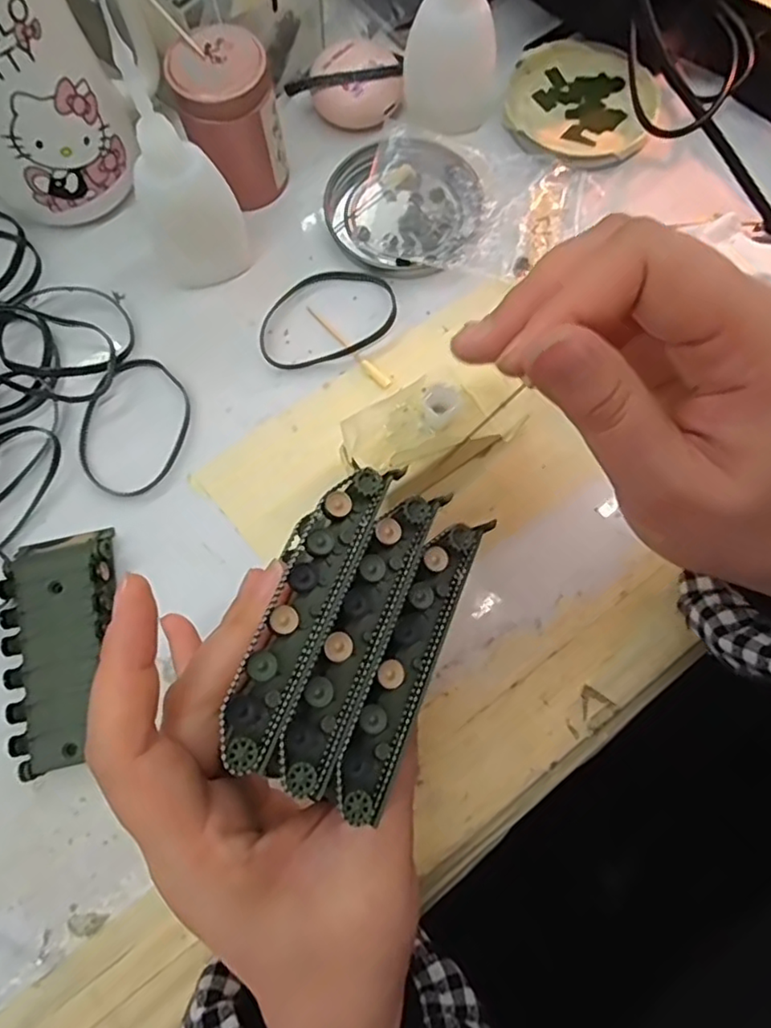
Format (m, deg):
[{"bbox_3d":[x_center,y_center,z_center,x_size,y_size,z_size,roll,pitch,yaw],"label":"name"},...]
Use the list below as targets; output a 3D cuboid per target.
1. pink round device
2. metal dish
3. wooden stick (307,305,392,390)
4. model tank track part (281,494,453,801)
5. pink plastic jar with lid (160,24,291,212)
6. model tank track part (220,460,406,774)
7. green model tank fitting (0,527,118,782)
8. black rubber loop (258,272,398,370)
[{"bbox_3d":[-0.014,-0.230,0.329,0.046,0.017,0.044,0,76,0],"label":"pink round device"},{"bbox_3d":[0.011,-0.155,0.318,0.076,0.015,0.080,0,76,0],"label":"metal dish"},{"bbox_3d":[-0.019,-0.082,0.302,0.006,0.004,0.059,-42,79,-10],"label":"wooden stick"},{"bbox_3d":[-0.007,0.032,0.179,0.016,0.007,0.091,22,68,6],"label":"model tank track part"},{"bbox_3d":[-0.073,-0.187,0.299,0.044,0.061,0.041,0,76,0],"label":"pink plastic jar with lid"},{"bbox_3d":[-0.023,0.025,0.177,0.019,0.007,0.089,21,69,5],"label":"model tank track part"},{"bbox_3d":[-0.133,0.054,0.260,0.043,0.013,0.094,-12,76,-3],"label":"green model tank fitting"},{"bbox_3d":[-0.030,-0.098,0.306,0.070,0.004,0.048,-23,77,-6],"label":"black rubber loop"}]

